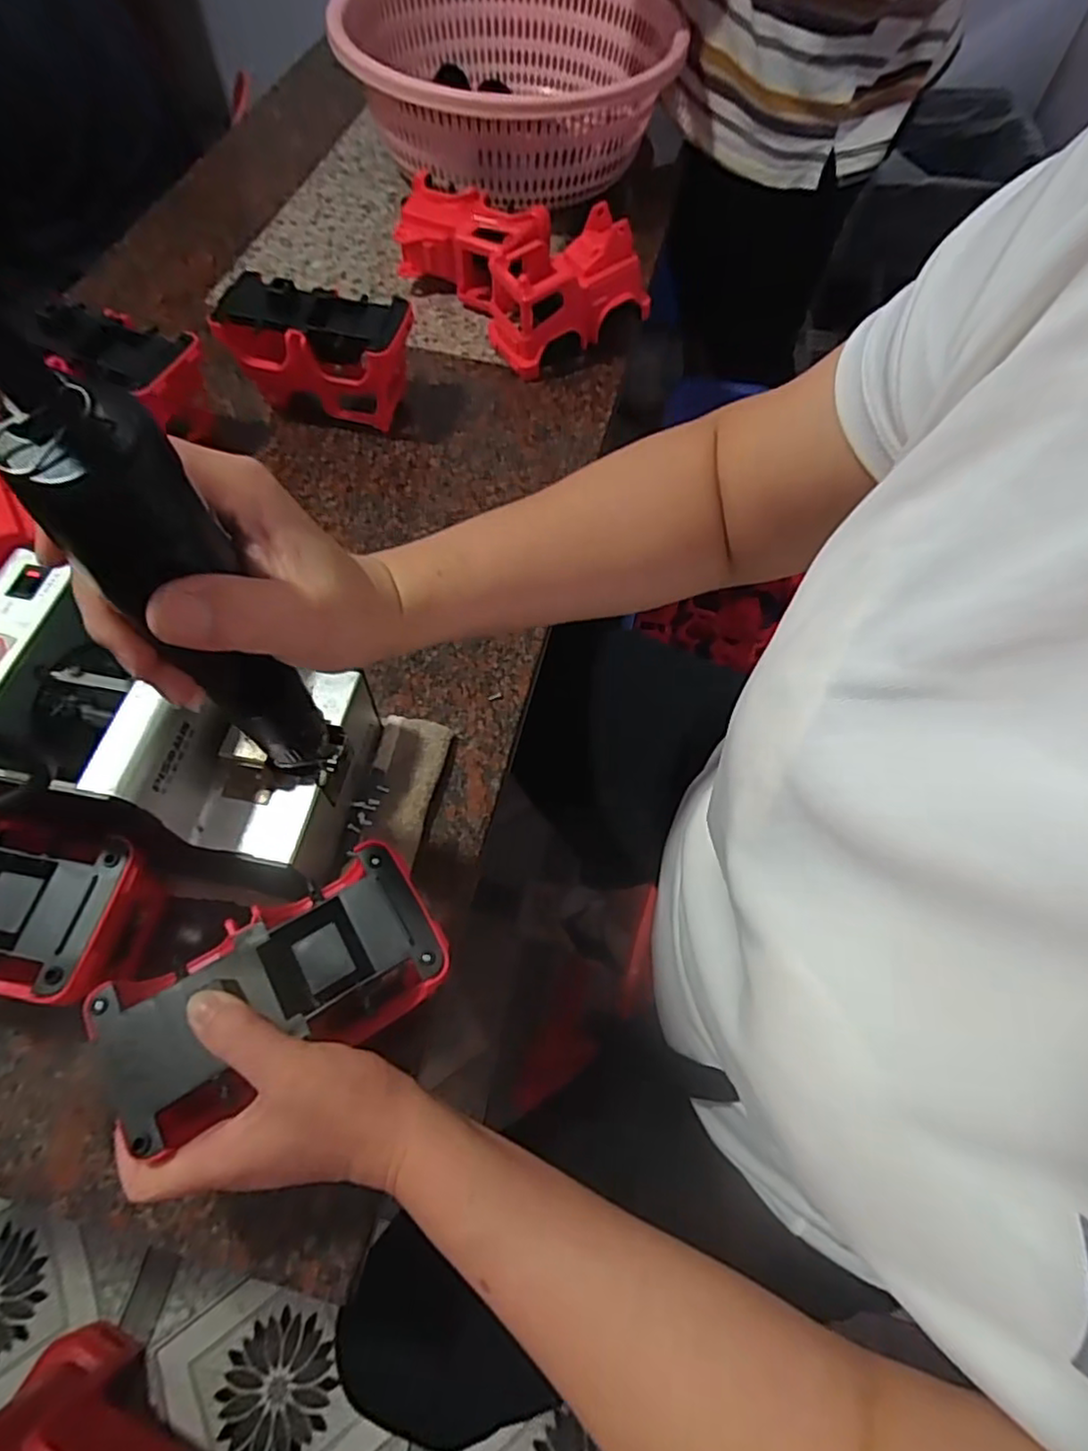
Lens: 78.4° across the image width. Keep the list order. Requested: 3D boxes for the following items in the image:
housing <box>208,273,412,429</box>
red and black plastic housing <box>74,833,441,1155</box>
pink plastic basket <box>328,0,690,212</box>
[{"bbox_3d":[-0.189,-0.321,0.581,0.154,0.099,0.073,12,62,4],"label":"housing"},{"bbox_3d":[-0.125,0.126,0.321,0.150,0.030,0.076,-25,66,-18],"label":"red and black plastic housing"},{"bbox_3d":[-0.035,-0.726,0.771,0.341,0.152,0.365,10,62,3],"label":"pink plastic basket"}]

